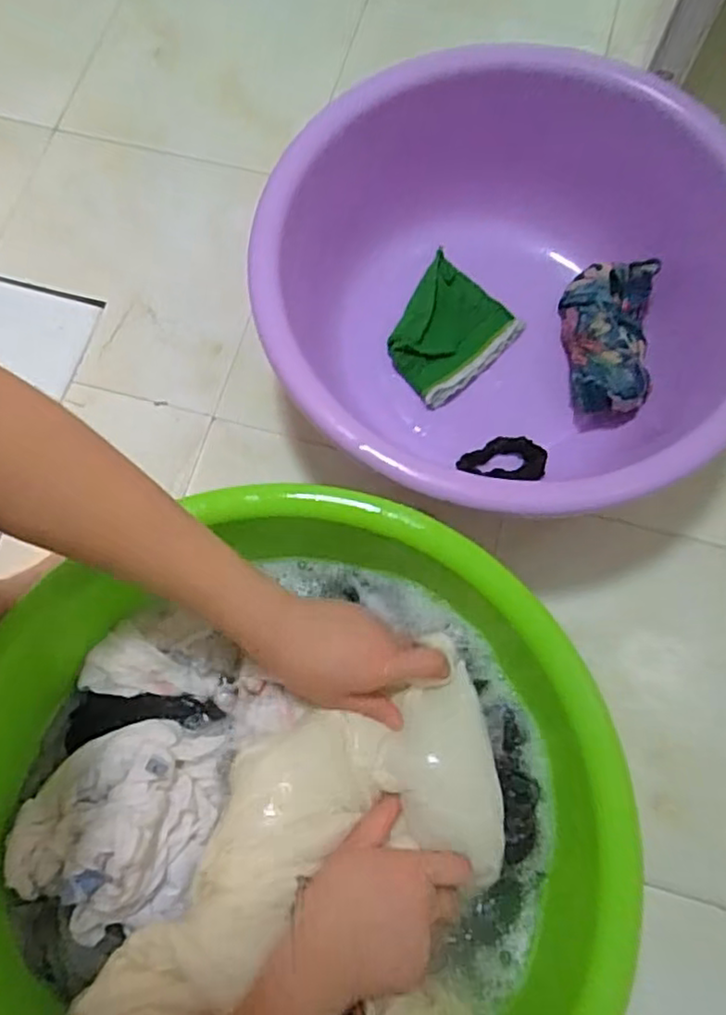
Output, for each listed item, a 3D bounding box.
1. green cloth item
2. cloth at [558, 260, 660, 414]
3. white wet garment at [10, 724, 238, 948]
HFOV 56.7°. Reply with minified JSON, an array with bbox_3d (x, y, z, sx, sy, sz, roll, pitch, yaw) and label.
[{"bbox_3d":[0.082,-0.179,0.686,0.115,0.016,0.136,41,75,12],"label":"green cloth item"},{"bbox_3d":[0.236,-0.170,0.644,0.078,0.080,0.152,4,71,1],"label":"cloth"},{"bbox_3d":[-0.169,0.216,0.460,0.122,0.057,0.134,0,71,0],"label":"white wet garment"}]

